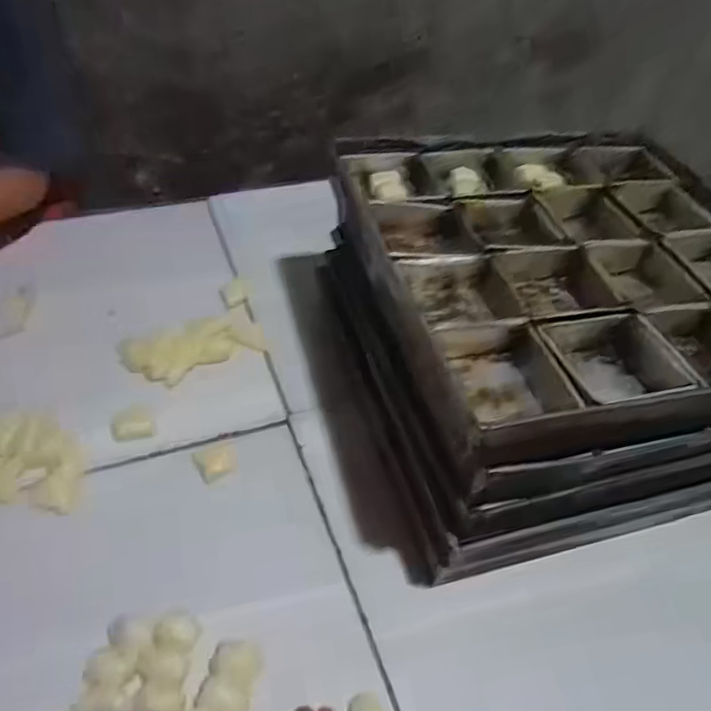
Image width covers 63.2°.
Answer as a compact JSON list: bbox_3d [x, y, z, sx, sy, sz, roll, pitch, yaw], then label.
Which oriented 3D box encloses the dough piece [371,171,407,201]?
[{"bbox_3d":[0.042,-0.205,0.706,0.039,0.013,0.056,-5,47,-9],"label":"dough piece"}]

